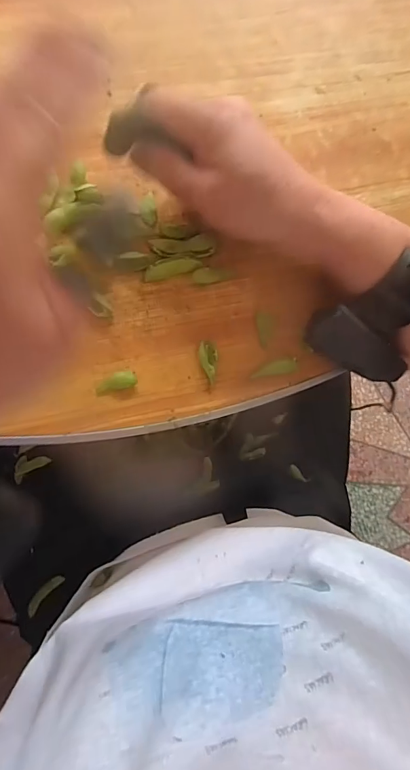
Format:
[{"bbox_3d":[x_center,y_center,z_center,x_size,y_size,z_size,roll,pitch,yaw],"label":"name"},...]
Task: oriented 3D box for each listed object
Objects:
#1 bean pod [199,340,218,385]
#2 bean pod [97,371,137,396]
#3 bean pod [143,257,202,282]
[{"bbox_3d":[0.003,-0.017,0.308,0.013,0.009,0.031,-9,90,-9],"label":"bean pod"},{"bbox_3d":[-0.063,-0.001,0.300,0.029,0.005,0.012,-18,92,5],"label":"bean pod"},{"bbox_3d":[-0.023,-0.084,0.305,0.041,0.006,0.011,-15,91,-9],"label":"bean pod"}]

